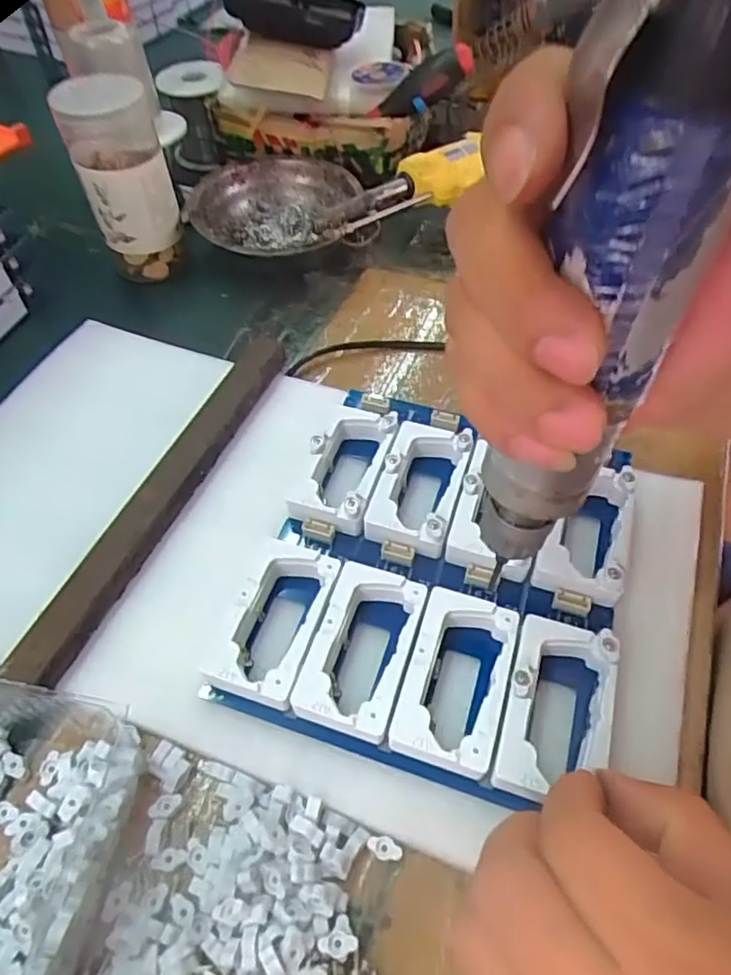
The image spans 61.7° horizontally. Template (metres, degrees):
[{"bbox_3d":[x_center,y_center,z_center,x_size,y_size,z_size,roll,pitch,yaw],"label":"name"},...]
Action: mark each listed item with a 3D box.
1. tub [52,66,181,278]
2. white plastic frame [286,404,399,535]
[{"bbox_3d":[-0.168,-0.218,0.429,0.057,0.132,0.062,-17,55,-11],"label":"tub"},{"bbox_3d":[-0.011,-0.014,0.317,0.041,0.011,0.069,13,55,11],"label":"white plastic frame"}]

